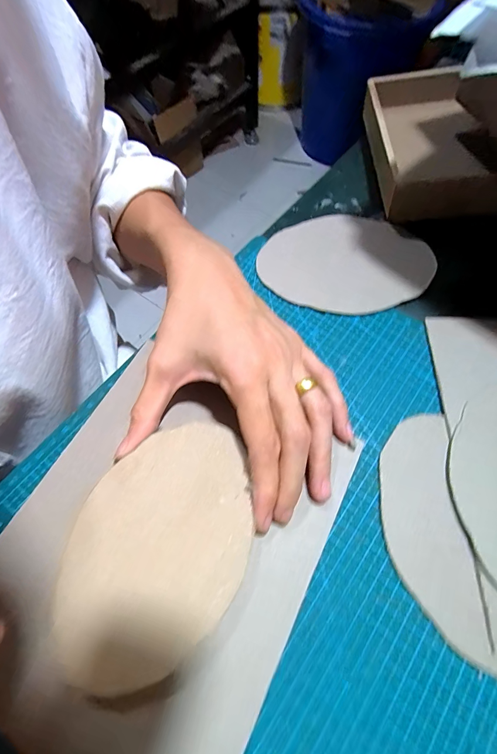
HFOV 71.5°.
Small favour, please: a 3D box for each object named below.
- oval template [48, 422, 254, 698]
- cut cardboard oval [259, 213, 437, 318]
[{"bbox_3d":[-0.046,0.085,0.180,0.088,0.006,0.127,32,69,14],"label":"oval template"},{"bbox_3d":[0.075,-0.091,0.271,0.130,0.008,0.091,-5,65,-2],"label":"cut cardboard oval"}]

